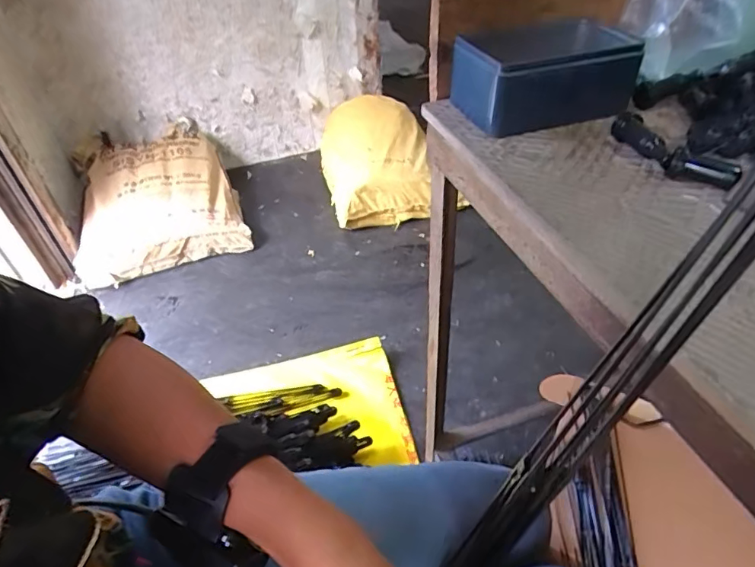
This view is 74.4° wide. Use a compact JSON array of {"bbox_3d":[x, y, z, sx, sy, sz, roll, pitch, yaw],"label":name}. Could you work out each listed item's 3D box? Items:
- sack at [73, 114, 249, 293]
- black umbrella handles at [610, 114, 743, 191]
[{"bbox_3d":[-0.699,-0.274,1.571,0.467,0.113,0.535,-18,65,-16],"label":"sack"},{"bbox_3d":[0.230,-0.106,0.400,0.022,0.022,0.114,-17,45,-17],"label":"black umbrella handles"}]

